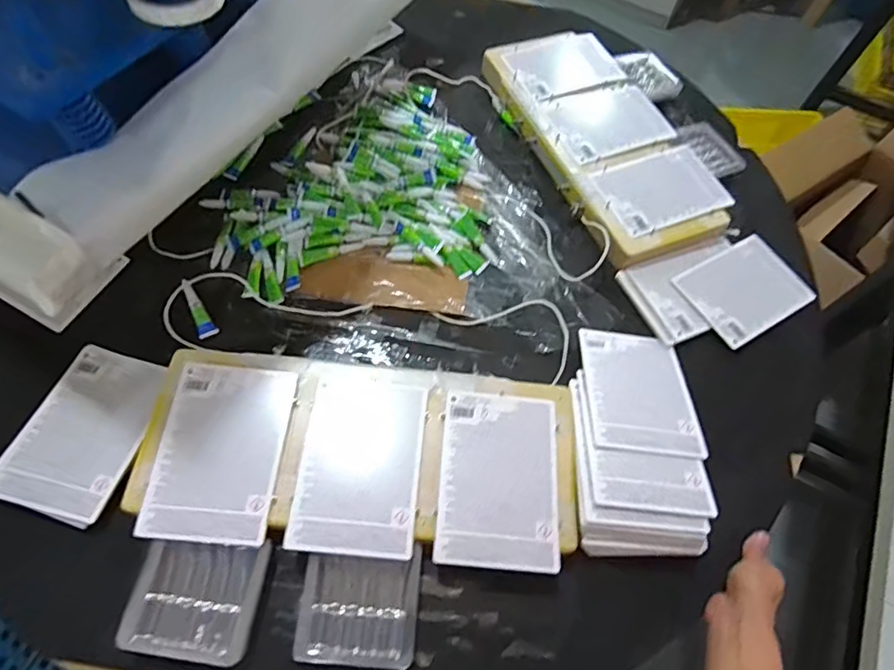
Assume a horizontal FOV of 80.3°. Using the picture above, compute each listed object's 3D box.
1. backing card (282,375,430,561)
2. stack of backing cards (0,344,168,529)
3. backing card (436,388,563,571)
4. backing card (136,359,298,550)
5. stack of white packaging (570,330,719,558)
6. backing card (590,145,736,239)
[{"bbox_3d":[-0.083,0.124,0.520,0.116,0.006,0.169,7,61,0],"label":"backing card"},{"bbox_3d":[-0.368,0.095,0.542,0.125,0.014,0.168,15,59,10],"label":"stack of backing cards"},{"bbox_3d":[0.052,0.140,0.523,0.115,0.006,0.166,5,62,-1],"label":"backing card"},{"bbox_3d":[-0.219,0.113,0.516,0.115,0.007,0.166,6,66,-2],"label":"backing card"},{"bbox_3d":[0.199,0.098,0.564,0.128,0.054,0.250,6,61,-1],"label":"stack of white packaging"},{"bbox_3d":[0.292,-0.198,0.717,0.161,0.005,0.115,-18,64,-13],"label":"backing card"}]

